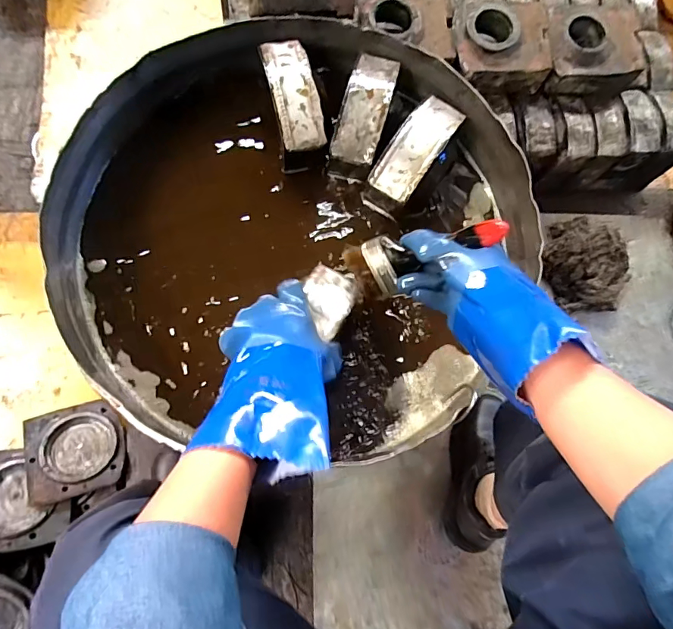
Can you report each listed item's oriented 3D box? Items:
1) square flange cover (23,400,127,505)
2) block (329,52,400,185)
[{"bbox_3d":[-0.422,0.220,0.715,0.140,0.021,0.141,-13,64,-23],"label":"square flange cover"},{"bbox_3d":[0.038,-0.260,0.574,0.058,0.055,0.158,16,89,3],"label":"block"}]

